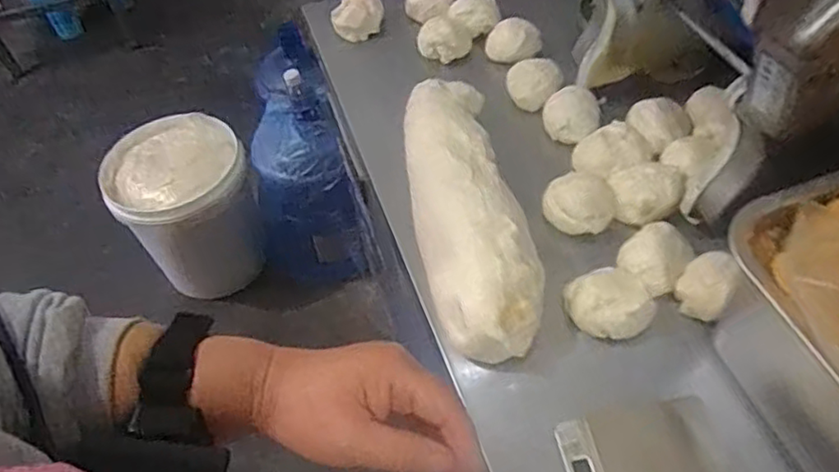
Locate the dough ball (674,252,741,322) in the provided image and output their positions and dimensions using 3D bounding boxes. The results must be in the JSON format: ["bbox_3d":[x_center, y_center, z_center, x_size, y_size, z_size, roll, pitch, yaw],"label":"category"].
[{"bbox_3d":[0.262,0.040,0.594,0.046,0.046,0.060,26,59,23],"label":"dough ball"}]

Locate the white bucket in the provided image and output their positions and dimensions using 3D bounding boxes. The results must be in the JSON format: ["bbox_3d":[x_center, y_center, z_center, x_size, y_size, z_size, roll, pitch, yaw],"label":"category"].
[{"bbox_3d":[-0.518,-0.071,1.506,0.278,0.290,0.305,-3,52,3],"label":"white bucket"}]

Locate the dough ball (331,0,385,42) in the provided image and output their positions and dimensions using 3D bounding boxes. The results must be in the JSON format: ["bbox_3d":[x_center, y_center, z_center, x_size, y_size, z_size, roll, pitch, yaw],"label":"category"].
[{"bbox_3d":[-0.086,-0.311,0.926,0.071,0.045,0.068,-3,52,3],"label":"dough ball"}]

